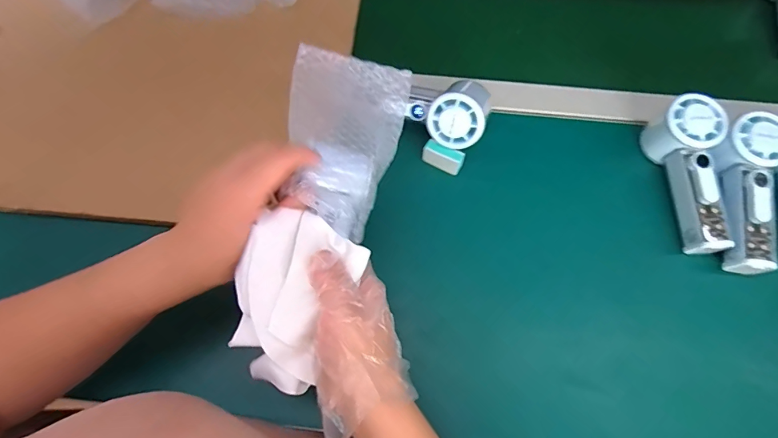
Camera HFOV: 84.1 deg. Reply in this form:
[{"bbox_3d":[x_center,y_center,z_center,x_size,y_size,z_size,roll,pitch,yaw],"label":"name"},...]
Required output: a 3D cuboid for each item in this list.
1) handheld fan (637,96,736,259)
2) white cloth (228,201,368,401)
[{"bbox_3d":[0.307,-0.042,0.442,0.053,0.056,0.153,-2,80,0],"label":"handheld fan"},{"bbox_3d":[-0.074,0.056,0.318,0.079,0.039,0.118,24,70,10],"label":"white cloth"}]

